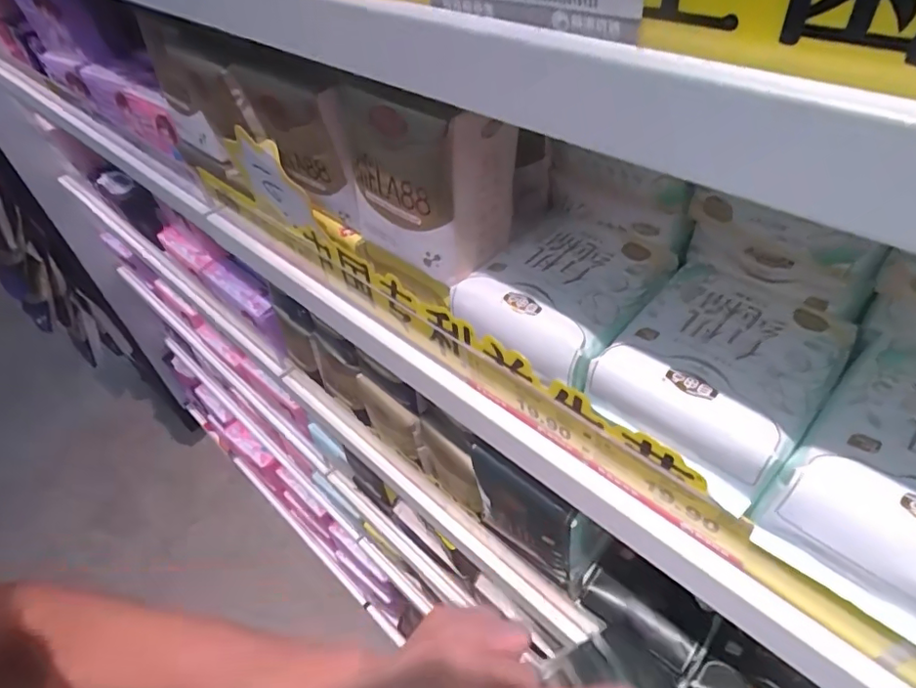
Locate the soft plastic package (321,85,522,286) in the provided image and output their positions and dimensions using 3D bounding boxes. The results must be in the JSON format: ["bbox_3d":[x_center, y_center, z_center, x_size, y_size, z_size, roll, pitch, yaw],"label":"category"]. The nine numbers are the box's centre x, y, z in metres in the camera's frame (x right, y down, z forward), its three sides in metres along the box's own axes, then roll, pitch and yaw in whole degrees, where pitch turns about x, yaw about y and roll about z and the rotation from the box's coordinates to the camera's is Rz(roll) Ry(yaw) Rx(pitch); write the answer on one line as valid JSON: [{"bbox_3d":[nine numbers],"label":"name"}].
[{"bbox_3d":[-0.021,-0.102,0.325,0.100,0.102,0.054,32,57,31],"label":"soft plastic package"}]

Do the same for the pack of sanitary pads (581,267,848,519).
[{"bbox_3d":[0.133,0.011,0.281,0.094,0.037,0.109,31,57,31],"label":"pack of sanitary pads"}]

